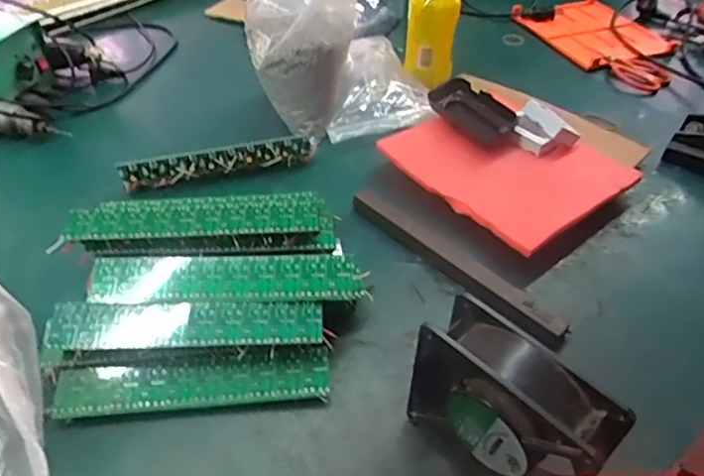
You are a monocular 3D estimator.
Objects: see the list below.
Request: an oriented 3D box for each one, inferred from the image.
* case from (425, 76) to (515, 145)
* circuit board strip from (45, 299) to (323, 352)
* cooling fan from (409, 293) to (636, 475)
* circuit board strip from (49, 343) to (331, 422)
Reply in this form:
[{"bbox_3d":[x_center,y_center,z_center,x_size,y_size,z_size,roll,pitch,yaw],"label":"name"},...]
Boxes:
[{"bbox_3d":[0.138,-0.146,0.638,0.046,0.032,0.112,-31,53,-28],"label":"case"},{"bbox_3d":[-0.126,0.068,0.426,0.204,0.008,0.038,0,62,-1],"label":"circuit board strip"},{"bbox_3d":[0.094,0.112,0.349,0.040,0.121,0.114,-32,53,-29],"label":"cooling fan"},{"bbox_3d":[-0.120,0.114,0.427,0.204,0.010,0.042,-4,60,-4],"label":"circuit board strip"}]

